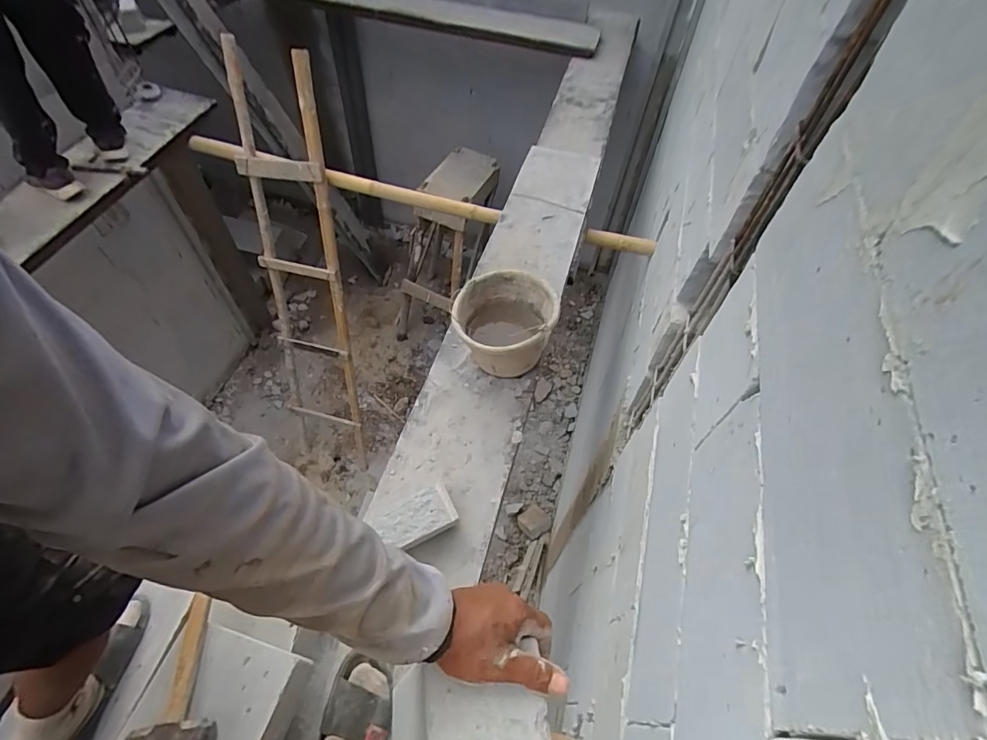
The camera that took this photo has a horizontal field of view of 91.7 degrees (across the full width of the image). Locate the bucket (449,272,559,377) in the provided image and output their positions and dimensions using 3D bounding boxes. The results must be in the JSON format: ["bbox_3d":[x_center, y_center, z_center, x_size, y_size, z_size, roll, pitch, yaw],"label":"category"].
[{"bbox_3d":[0.034,-0.120,1.317,0.255,0.192,0.274,1,54,-2],"label":"bucket"}]

